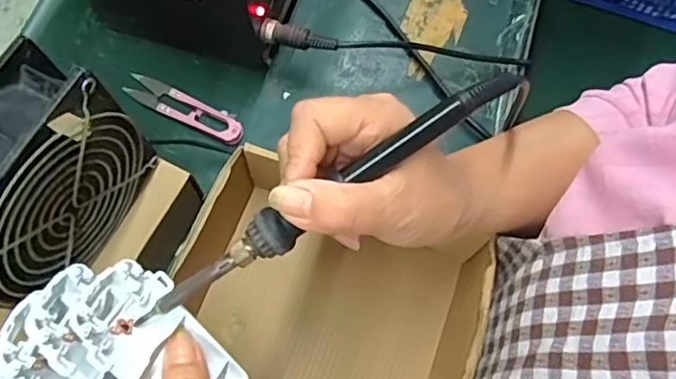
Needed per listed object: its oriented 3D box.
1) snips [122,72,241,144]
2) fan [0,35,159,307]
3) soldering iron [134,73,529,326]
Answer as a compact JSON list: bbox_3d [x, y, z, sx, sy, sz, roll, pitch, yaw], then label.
[{"bbox_3d":[-0.119,-0.064,0.446,0.103,0.012,0.023,27,71,8],"label":"snips"},{"bbox_3d":[-0.160,0.002,0.305,0.046,0.111,0.119,27,71,8],"label":"fan"},{"bbox_3d":[-0.002,0.006,0.268,0.211,0.017,0.025,-33,74,-1],"label":"soldering iron"}]

